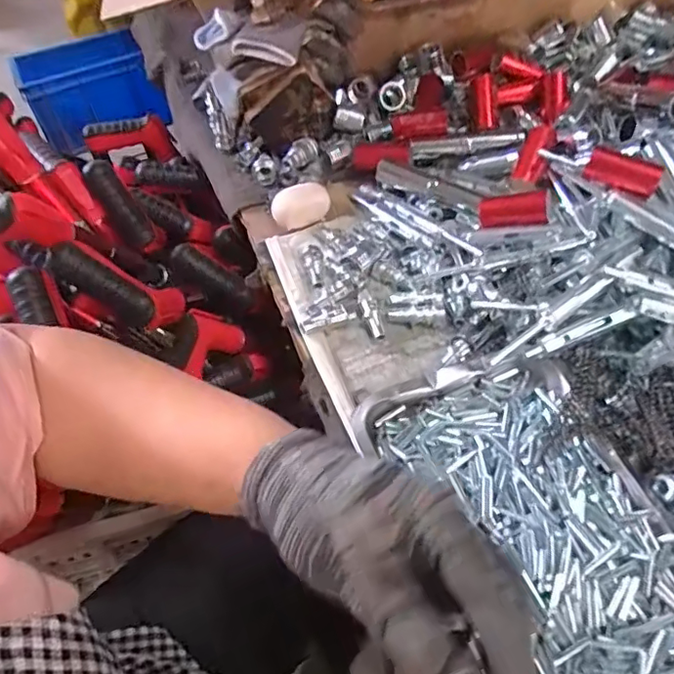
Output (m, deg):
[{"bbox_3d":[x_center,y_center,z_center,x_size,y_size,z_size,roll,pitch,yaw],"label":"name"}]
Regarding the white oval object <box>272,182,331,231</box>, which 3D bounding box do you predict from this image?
[{"bbox_3d":[-0.039,-0.139,0.590,0.067,0.029,0.034,-30,58,-20],"label":"white oval object"}]

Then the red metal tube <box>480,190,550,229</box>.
[{"bbox_3d":[0.162,-0.116,0.509,0.061,0.023,0.022,-1,48,32],"label":"red metal tube"}]

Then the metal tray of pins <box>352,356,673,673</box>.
[{"bbox_3d":[0.135,0.129,0.382,0.165,0.035,0.250,-18,54,-12],"label":"metal tray of pins"}]

